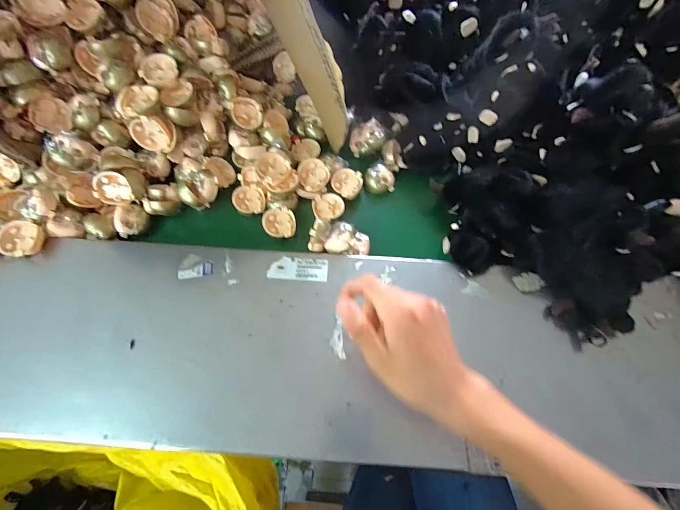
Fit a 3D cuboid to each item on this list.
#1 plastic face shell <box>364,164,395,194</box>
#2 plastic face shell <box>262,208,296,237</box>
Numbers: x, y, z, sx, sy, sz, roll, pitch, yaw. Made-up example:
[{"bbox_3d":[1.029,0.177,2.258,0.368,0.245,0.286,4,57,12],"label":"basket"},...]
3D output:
[{"bbox_3d":[0.064,-0.126,0.526,0.047,0.023,0.044,-5,63,-3],"label":"plastic face shell"},{"bbox_3d":[-0.089,-0.047,0.471,0.046,0.015,0.051,-1,63,-2],"label":"plastic face shell"}]

